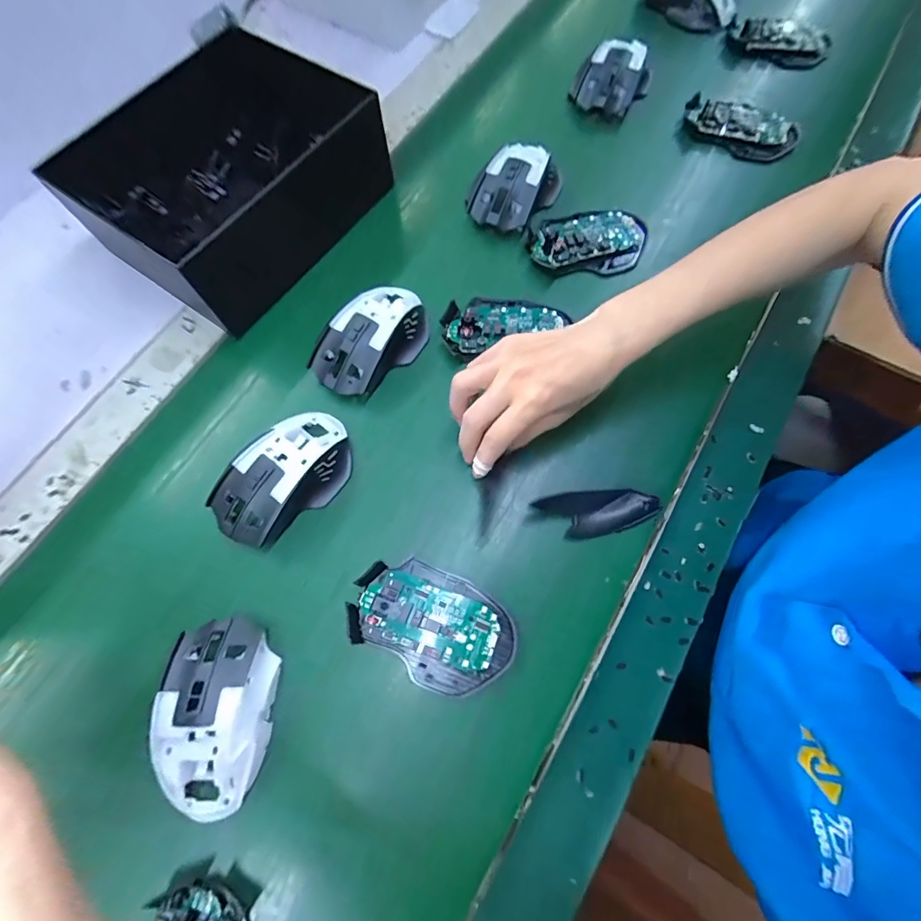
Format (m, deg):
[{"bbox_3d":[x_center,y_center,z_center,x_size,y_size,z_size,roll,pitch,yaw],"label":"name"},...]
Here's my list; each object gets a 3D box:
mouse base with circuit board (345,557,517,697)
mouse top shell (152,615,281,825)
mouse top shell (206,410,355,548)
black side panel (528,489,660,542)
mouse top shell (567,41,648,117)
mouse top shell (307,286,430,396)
[{"bbox_3d":[-0.020,0.116,0.318,0.113,0.016,0.073,21,74,8],"label":"mouse base with circuit board"},{"bbox_3d":[-0.156,0.163,0.287,0.064,0.031,0.113,-6,72,-1],"label":"mouse top shell"},{"bbox_3d":[-0.135,0.010,0.342,0.068,0.035,0.115,43,78,13],"label":"mouse top shell"},{"bbox_3d":[0.103,0.039,0.337,0.091,0.019,0.033,-6,72,-1],"label":"black side panel"},{"bbox_3d":[0.158,-0.402,0.471,0.075,0.030,0.075,16,73,6],"label":"mouse top shell"},{"bbox_3d":[-0.075,-0.106,0.382,0.068,0.033,0.114,42,78,13],"label":"mouse top shell"}]

